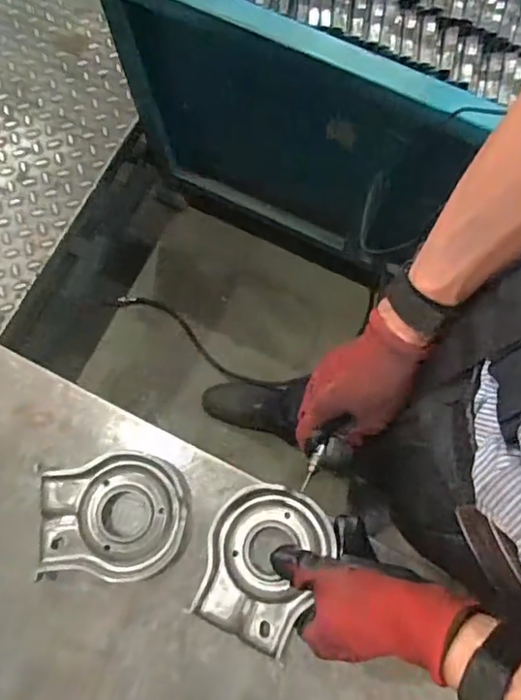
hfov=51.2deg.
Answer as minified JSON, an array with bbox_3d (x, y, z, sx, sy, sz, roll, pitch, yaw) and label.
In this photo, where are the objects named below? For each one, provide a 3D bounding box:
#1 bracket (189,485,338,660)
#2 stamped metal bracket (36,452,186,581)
[{"bbox_3d":[0.000,0.174,0.451,0.093,0.021,0.124,30,79,7],"label":"bracket"},{"bbox_3d":[-0.124,0.141,0.461,0.123,0.032,0.100,-11,77,-2],"label":"stamped metal bracket"}]

